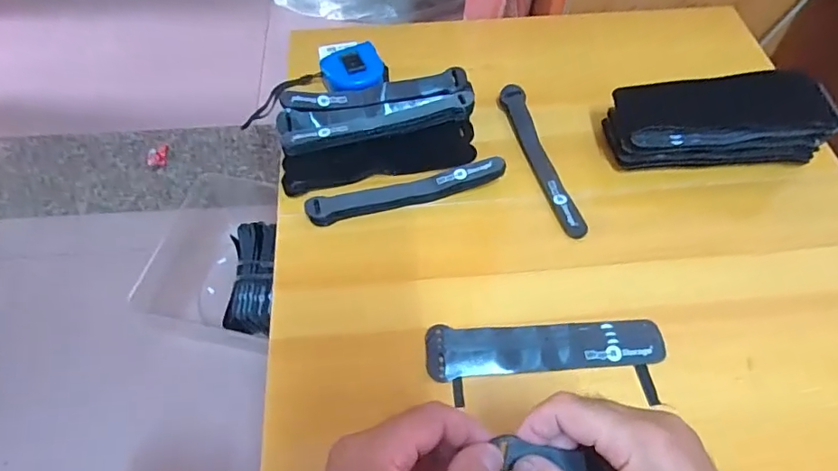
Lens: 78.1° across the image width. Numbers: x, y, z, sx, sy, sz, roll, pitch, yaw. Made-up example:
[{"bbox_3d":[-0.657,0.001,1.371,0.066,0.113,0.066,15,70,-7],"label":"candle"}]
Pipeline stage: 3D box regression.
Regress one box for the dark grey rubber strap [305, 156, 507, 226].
[{"bbox_3d":[-0.012,-0.046,0.511,0.195,0.023,0.028,-12,59,-8],"label":"dark grey rubber strap"}]

